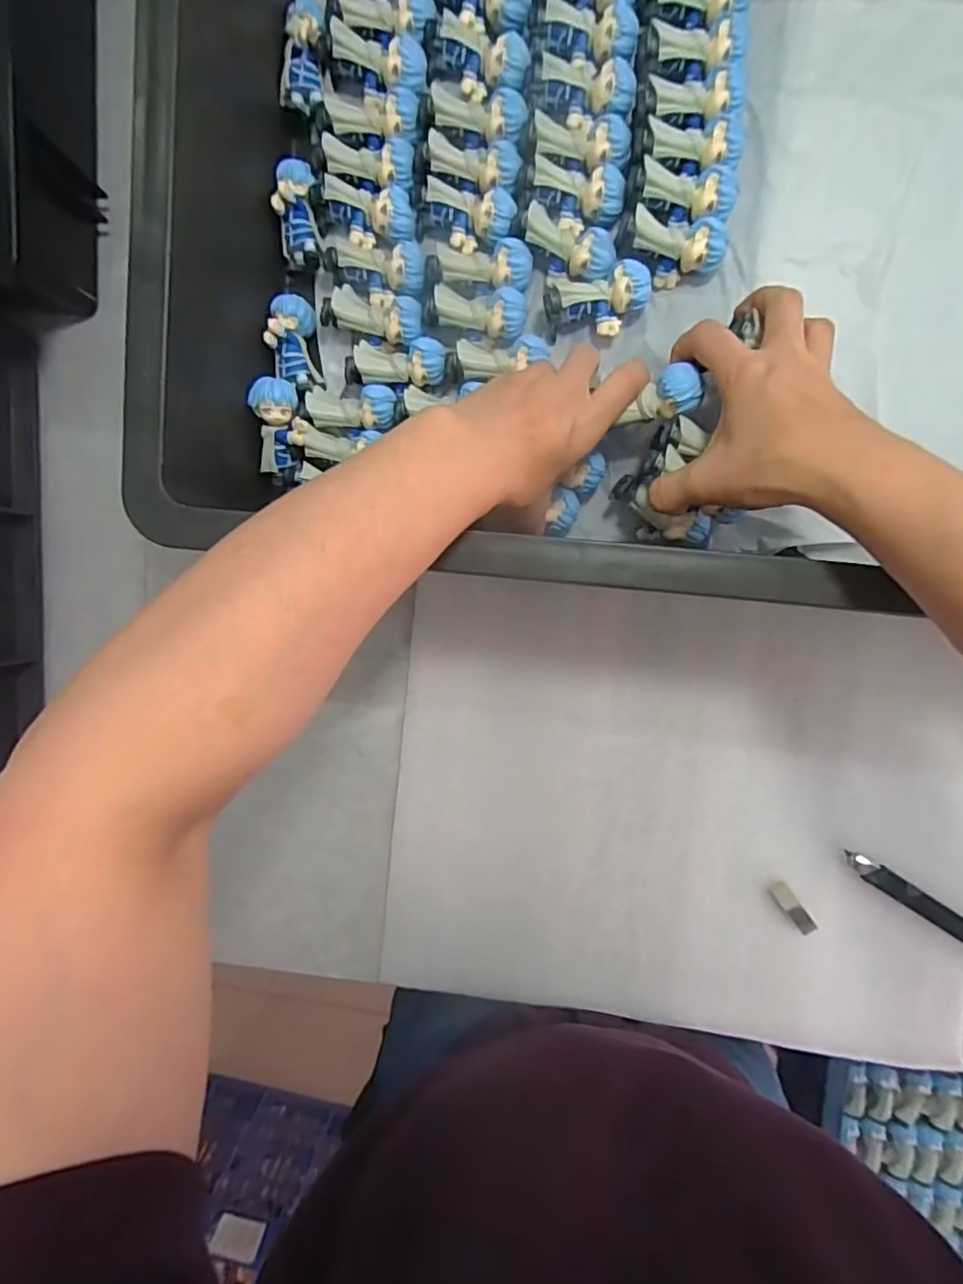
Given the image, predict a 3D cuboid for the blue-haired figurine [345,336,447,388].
[{"bbox_3d":[-0.053,-0.176,0.376,0.060,0.024,0.028,4,97,5],"label":"blue-haired figurine"}]

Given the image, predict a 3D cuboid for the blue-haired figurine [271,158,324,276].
[{"bbox_3d":[-0.114,-0.267,0.370,0.023,0.020,0.058,0,96,5],"label":"blue-haired figurine"}]

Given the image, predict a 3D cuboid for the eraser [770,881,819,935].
[{"bbox_3d":[0.213,0.182,0.407,0.012,0.008,0.038,-39,94,8],"label":"eraser"}]

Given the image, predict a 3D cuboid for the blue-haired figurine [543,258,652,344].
[{"bbox_3d":[0.069,-0.202,0.358,0.063,0.026,0.035,-6,98,17],"label":"blue-haired figurine"}]

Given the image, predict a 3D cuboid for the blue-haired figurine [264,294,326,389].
[{"bbox_3d":[-0.119,-0.190,0.380,0.026,0.027,0.057,-5,96,6],"label":"blue-haired figurine"}]

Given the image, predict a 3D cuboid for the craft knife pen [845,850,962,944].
[{"bbox_3d":[0.306,0.183,0.402,0.135,0.012,0.016,33,98,1],"label":"craft knife pen"}]

